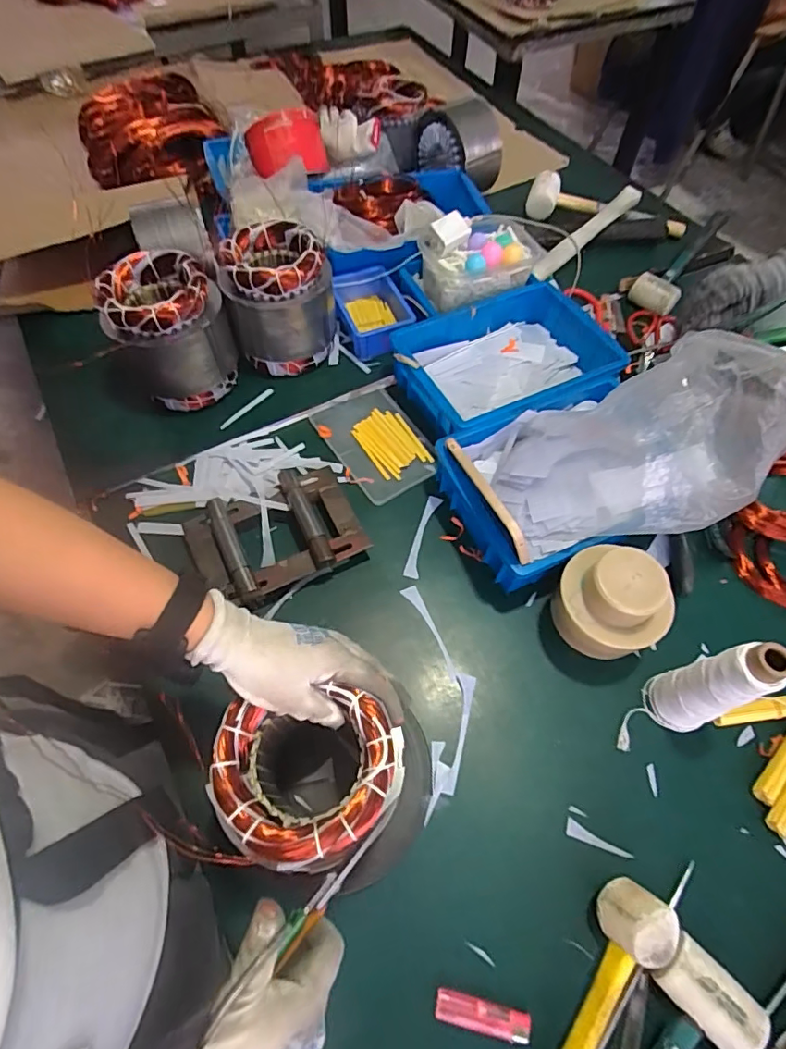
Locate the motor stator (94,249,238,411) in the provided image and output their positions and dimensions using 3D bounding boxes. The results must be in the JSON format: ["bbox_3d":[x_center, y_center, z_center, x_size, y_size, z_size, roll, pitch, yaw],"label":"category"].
[{"bbox_3d":[-0.299,-0.256,0.710,0.143,0.161,0.135,-24,64,-14],"label":"motor stator"}]

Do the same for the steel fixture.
[{"bbox_3d":[-0.144,0.011,0.634,0.199,0.045,0.148,-25,64,-15],"label":"steel fixture"}]

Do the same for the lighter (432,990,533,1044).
[{"bbox_3d":[0.075,0.410,0.436,0.077,0.013,0.020,11,61,5],"label":"lighter"}]

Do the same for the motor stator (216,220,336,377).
[{"bbox_3d":[-0.159,-0.312,0.751,0.136,0.167,0.136,-1,60,-2],"label":"motor stator"}]

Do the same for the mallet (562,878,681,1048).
[{"bbox_3d":[0.135,0.416,0.399,0.053,0.058,0.276,34,65,16],"label":"mallet"}]

